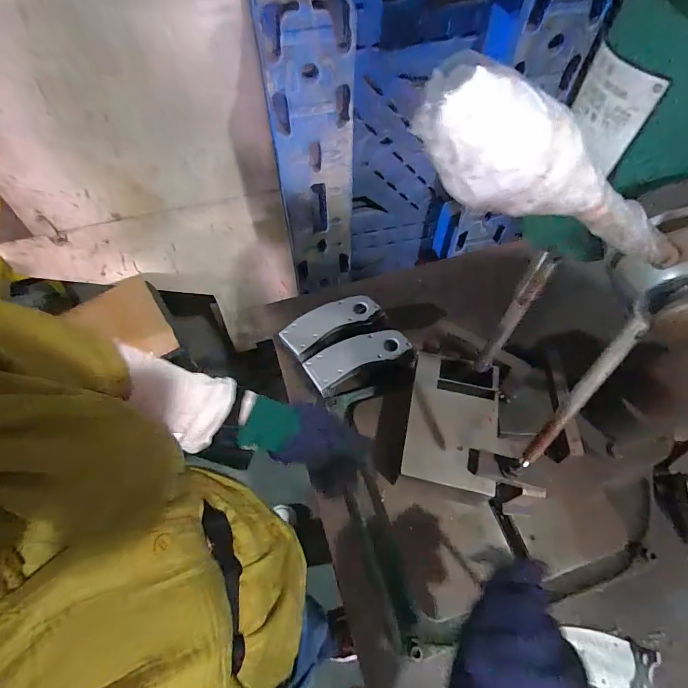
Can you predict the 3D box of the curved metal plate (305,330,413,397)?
[{"bbox_3d":[0.021,0.018,0.661,0.171,0.020,0.072,-24,61,-12],"label":"curved metal plate"}]

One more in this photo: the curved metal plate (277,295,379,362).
[{"bbox_3d":[-0.027,-0.042,0.705,0.172,0.022,0.068,-30,62,-15],"label":"curved metal plate"}]

